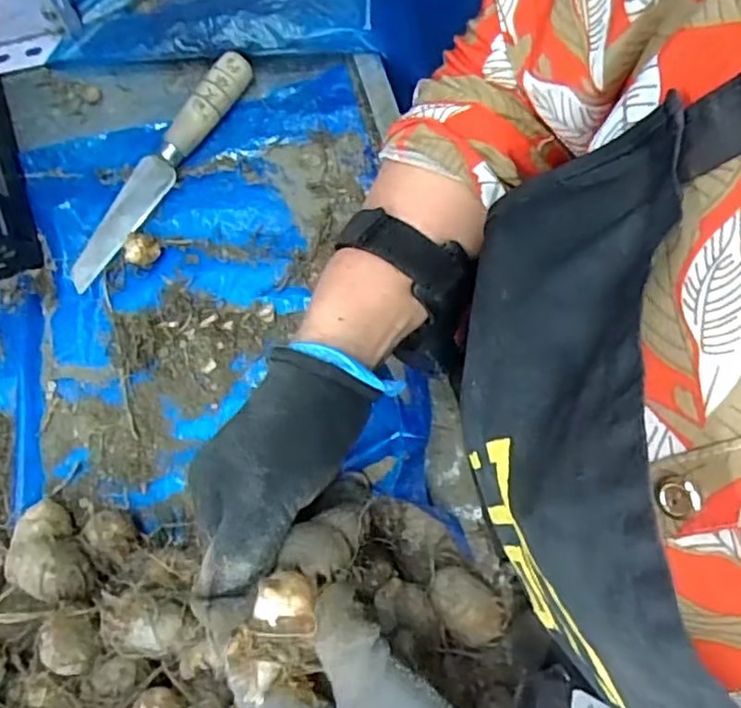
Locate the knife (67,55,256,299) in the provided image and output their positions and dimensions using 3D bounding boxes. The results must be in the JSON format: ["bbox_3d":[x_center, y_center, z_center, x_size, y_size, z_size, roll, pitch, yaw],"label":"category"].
[{"bbox_3d":[-0.157,-0.138,0.475,0.028,0.024,0.200,33,80,7],"label":"knife"}]

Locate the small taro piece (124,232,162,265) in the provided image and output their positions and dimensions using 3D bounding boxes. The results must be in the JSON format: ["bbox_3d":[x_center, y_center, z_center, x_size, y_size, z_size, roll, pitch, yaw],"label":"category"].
[{"bbox_3d":[-0.160,-0.076,0.463,0.022,0.017,0.024,3,77,1],"label":"small taro piece"}]

